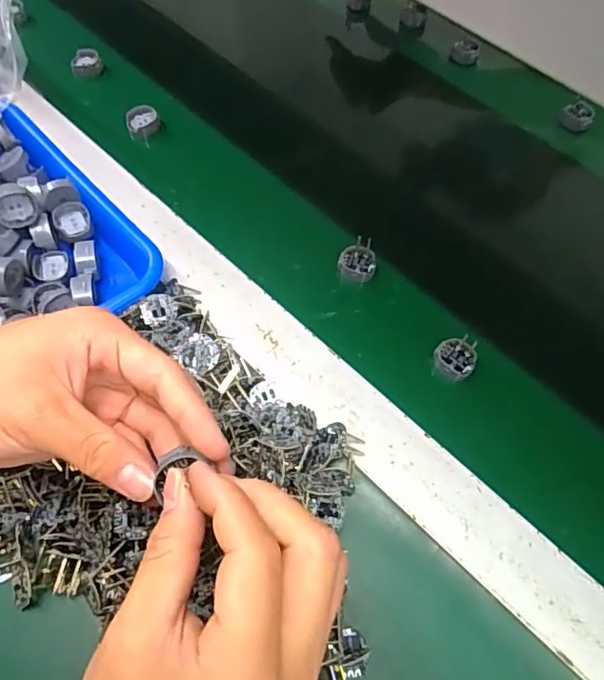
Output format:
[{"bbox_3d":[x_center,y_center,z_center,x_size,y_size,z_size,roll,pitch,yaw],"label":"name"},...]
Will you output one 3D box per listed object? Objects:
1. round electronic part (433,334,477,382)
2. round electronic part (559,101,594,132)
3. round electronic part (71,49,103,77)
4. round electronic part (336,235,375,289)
[{"bbox_3d":[0.112,0.015,0.399,0.029,0.017,0.028,1,61,-1],"label":"round electronic part"},{"bbox_3d":[0.265,-0.216,0.527,0.028,0.015,0.028,1,61,-1],"label":"round electronic part"},{"bbox_3d":[-0.217,-0.279,0.552,0.029,0.017,0.029,-12,62,-8],"label":"round electronic part"},{"bbox_3d":[0.044,-0.063,0.436,0.028,0.016,0.034,13,62,6],"label":"round electronic part"}]

